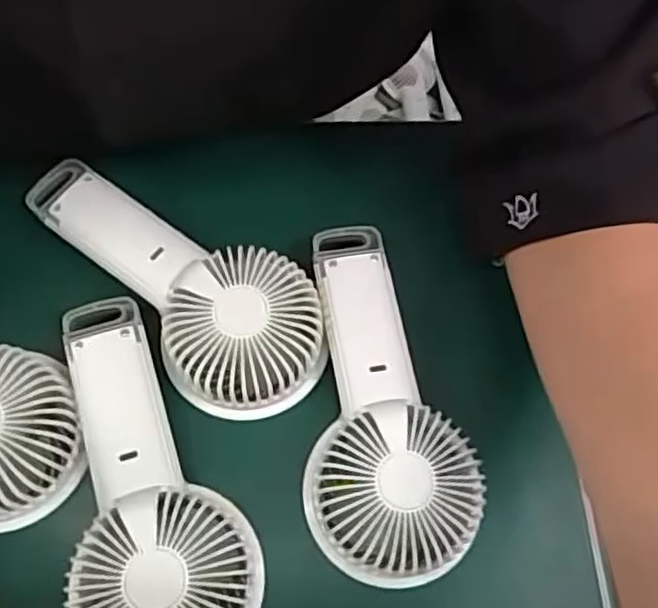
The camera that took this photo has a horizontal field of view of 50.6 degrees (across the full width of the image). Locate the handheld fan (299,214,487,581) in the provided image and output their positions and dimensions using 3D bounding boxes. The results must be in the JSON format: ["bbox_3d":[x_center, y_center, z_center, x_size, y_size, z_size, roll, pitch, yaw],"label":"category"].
[{"bbox_3d":[0.017,0.045,0.356,0.076,0.034,0.187,-10,69,-9],"label":"handheld fan"}]

